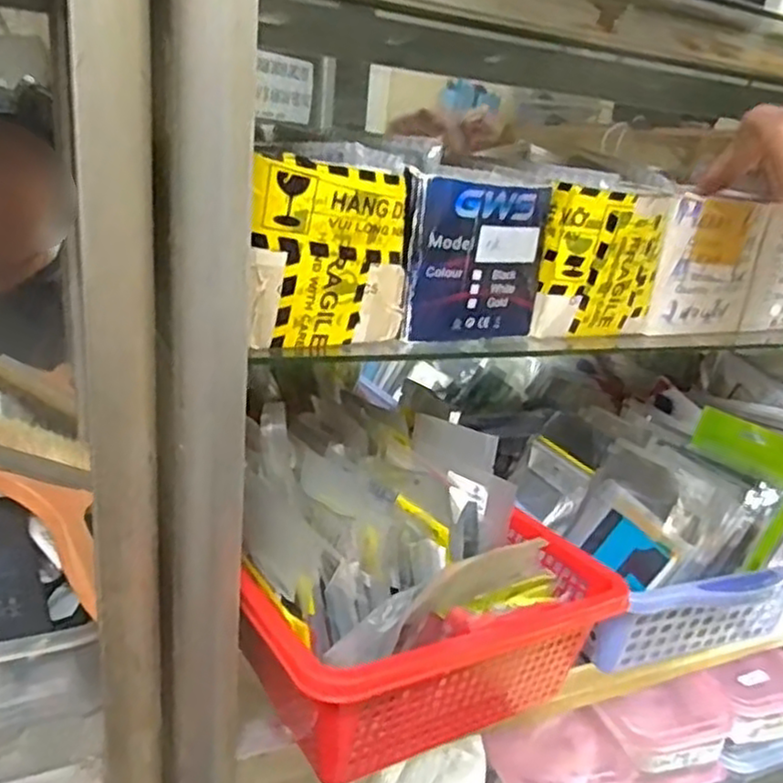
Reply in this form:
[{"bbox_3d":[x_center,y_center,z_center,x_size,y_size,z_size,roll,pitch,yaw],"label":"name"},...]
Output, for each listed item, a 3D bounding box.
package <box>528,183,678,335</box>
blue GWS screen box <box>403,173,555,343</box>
[{"bbox_3d":[0.139,-0.081,0.454,0.095,0.091,0.022,-2,29,-23],"label":"package"},{"bbox_3d":[0.052,-0.075,0.413,0.090,0.090,0.015,-7,23,-33],"label":"blue GWS screen box"}]

